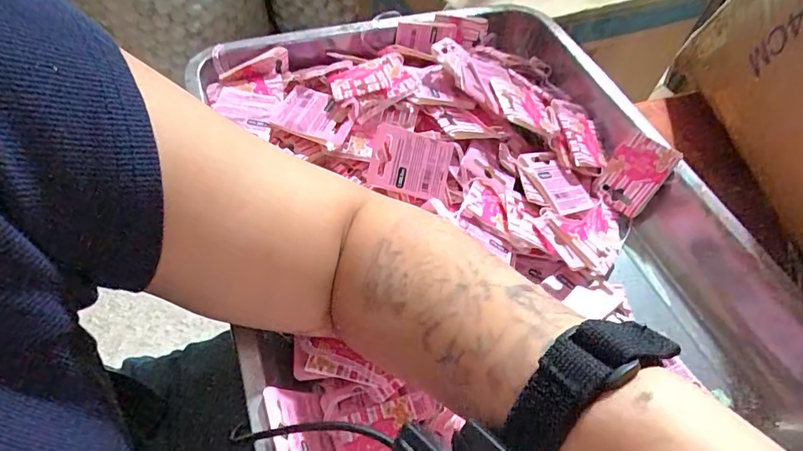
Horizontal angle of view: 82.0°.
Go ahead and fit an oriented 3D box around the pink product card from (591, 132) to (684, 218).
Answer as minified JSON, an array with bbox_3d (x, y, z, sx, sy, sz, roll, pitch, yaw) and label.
[{"bbox_3d":[0.187,-0.041,0.374,0.006,0.060,0.045,8,29,-42],"label":"pink product card"}]

